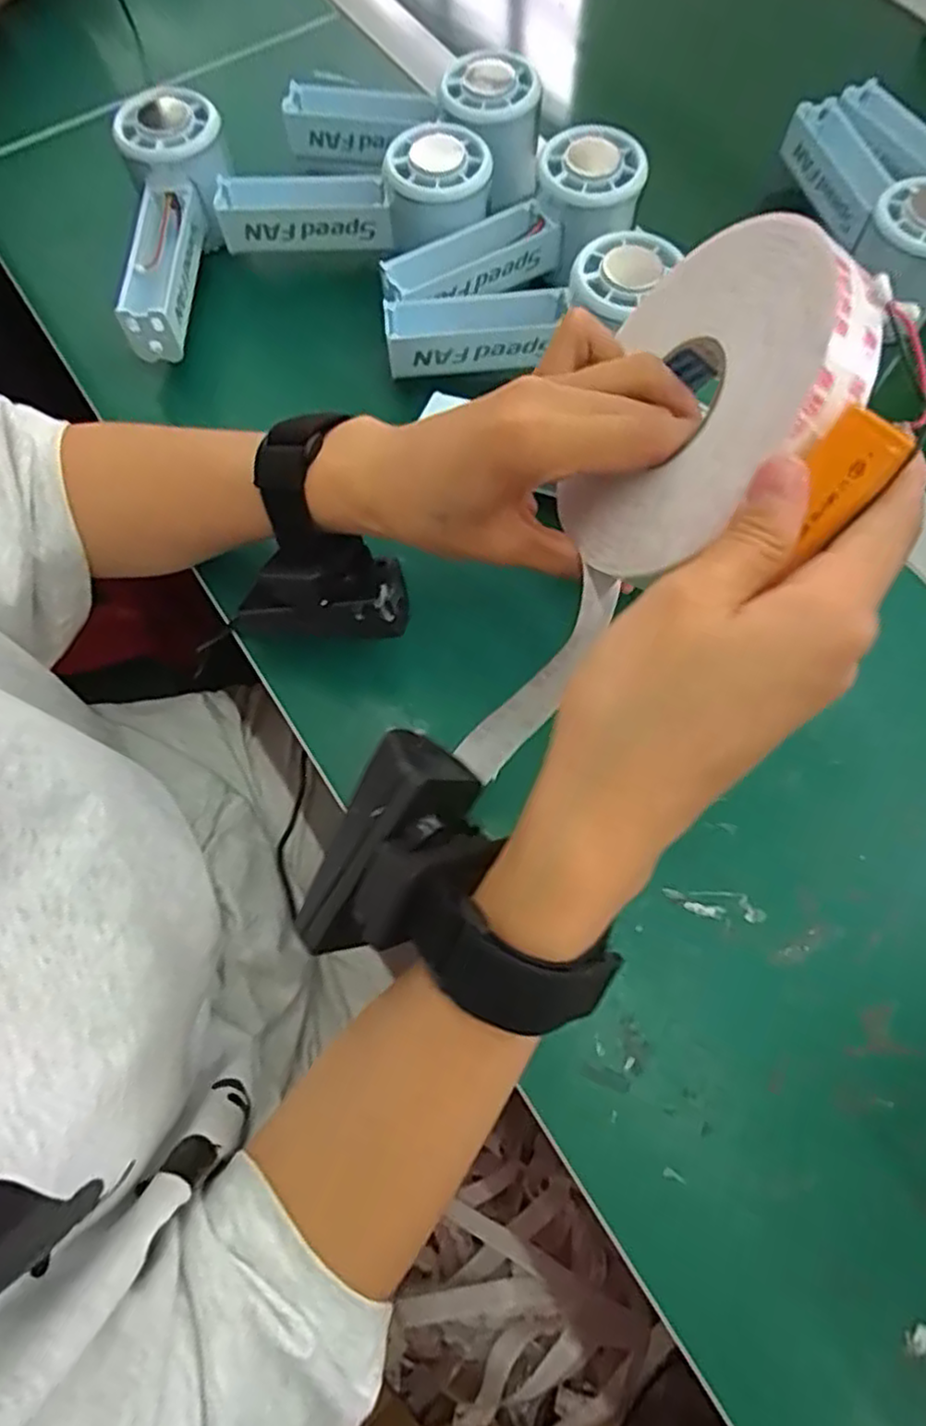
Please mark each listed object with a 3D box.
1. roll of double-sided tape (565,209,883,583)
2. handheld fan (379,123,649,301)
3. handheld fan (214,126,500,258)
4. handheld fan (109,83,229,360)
[{"bbox_3d":[0.075,-0.095,0.230,0.021,0.108,0.096,16,36,-27],"label":"roll of double-sided tape"},{"bbox_3d":[0.031,-0.255,0.384,0.149,0.051,0.056,-31,73,-11],"label":"handheld fan"},{"bbox_3d":[-0.061,-0.289,0.404,0.150,0.062,0.044,6,69,-1],"label":"handheld fan"},{"bbox_3d":[-0.165,-0.268,0.397,0.050,0.051,0.146,5,83,3],"label":"handheld fan"}]

